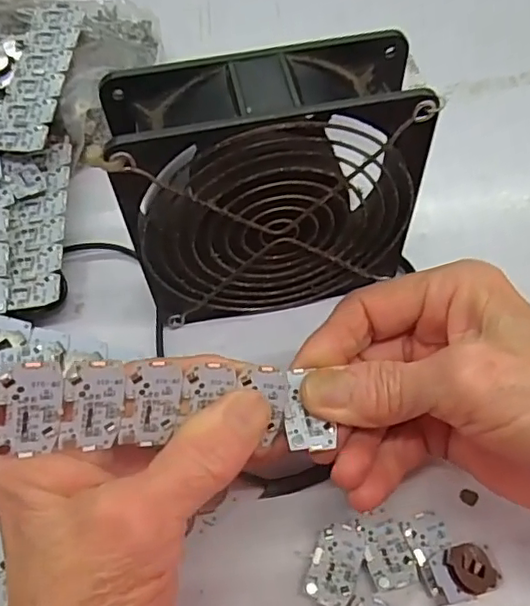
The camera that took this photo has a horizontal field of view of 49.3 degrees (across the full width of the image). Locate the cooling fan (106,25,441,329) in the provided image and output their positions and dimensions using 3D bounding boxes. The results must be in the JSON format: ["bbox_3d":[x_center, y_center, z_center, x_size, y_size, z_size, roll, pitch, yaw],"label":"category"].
[{"bbox_3d":[0.004,-0.044,0.251,0.116,0.120,0.042,-10,57,-4],"label":"cooling fan"}]

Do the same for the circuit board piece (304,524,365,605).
[{"bbox_3d":[0.027,0.100,0.222,0.018,0.004,0.029,16,59,13],"label":"circuit board piece"}]

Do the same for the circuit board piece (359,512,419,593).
[{"bbox_3d":[0.047,0.095,0.223,0.017,0.004,0.027,-11,57,-4],"label":"circuit board piece"}]

